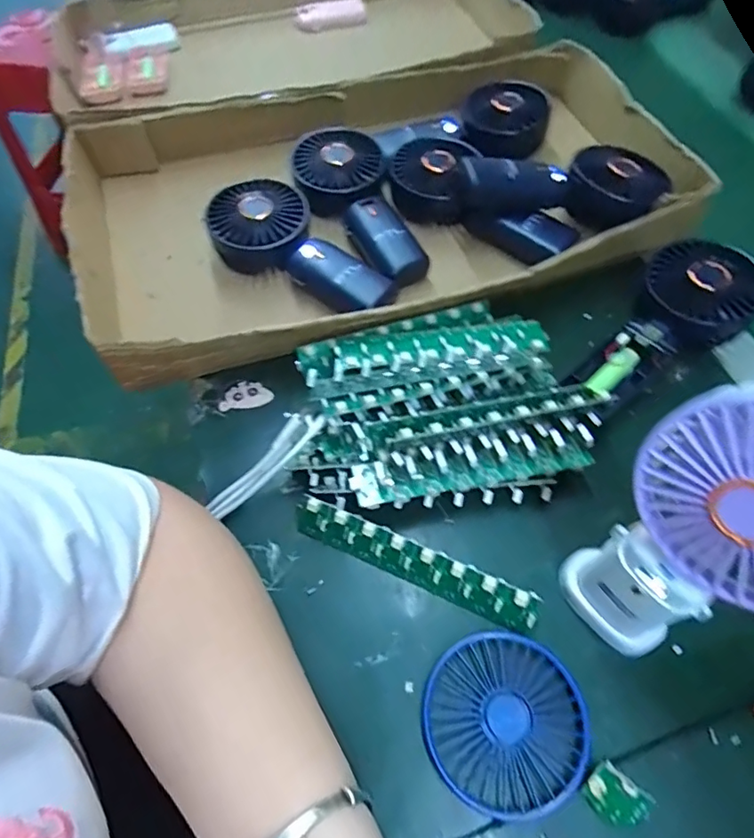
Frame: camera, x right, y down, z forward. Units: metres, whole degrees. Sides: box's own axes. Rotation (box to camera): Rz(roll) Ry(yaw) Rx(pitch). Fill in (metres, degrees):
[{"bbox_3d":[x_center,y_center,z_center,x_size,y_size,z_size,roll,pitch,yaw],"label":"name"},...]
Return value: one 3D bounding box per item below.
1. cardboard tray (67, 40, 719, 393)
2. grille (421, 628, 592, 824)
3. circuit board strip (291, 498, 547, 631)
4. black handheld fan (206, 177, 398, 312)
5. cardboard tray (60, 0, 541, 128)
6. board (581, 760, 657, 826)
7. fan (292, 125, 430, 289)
[{"bbox_3d":[0.012,-0.204,0.483,0.512,0.077,0.290,-18,60,-9],"label":"cardboard tray"},{"bbox_3d":[0.070,0.166,0.290,0.085,0.016,0.086,12,60,8],"label":"grille"},{"bbox_3d":[0.021,0.088,0.327,0.158,0.030,0.009,20,29,14],"label":"circuit board strip"},{"bbox_3d":[-0.066,-0.145,0.457,0.179,0.049,0.086,35,68,6],"label":"black handheld fan"},{"bbox_3d":[-0.105,-0.459,0.641,0.534,0.091,0.338,-15,60,-8],"label":"cardboard tray"},{"bbox_3d":[0.123,0.193,0.266,0.032,0.009,0.024,32,94,5],"label":"board"},{"bbox_3d":[-0.017,-0.197,0.484,0.086,0.046,0.189,-19,60,-10],"label":"fan"}]

